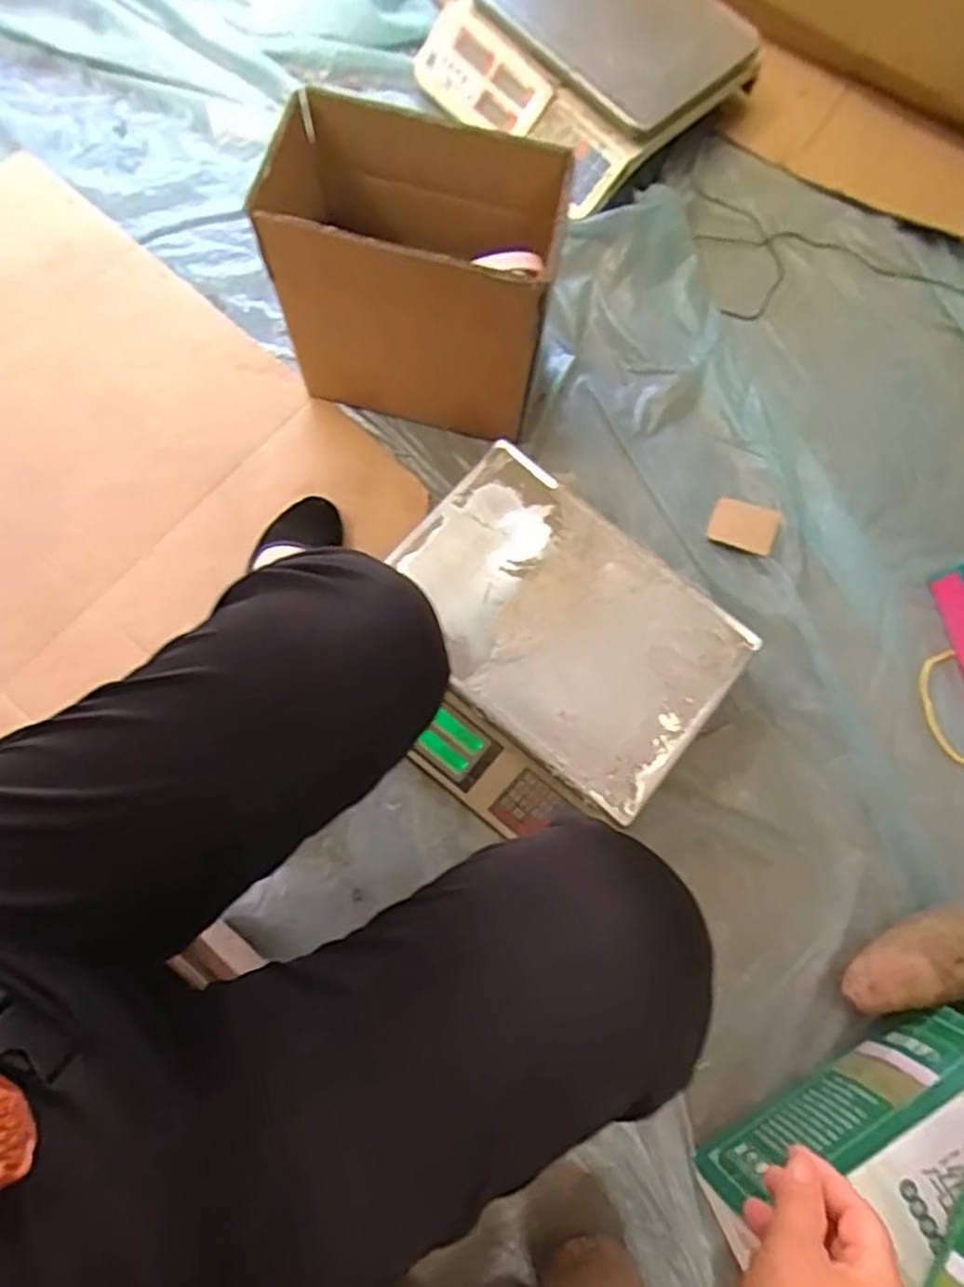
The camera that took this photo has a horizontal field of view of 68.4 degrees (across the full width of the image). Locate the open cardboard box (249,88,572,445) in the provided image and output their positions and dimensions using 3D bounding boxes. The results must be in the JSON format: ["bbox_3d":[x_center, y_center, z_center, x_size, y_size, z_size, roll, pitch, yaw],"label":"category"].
[{"bbox_3d":[-0.063,-0.368,0.726,0.249,0.258,0.168,14,75,2],"label":"open cardboard box"}]

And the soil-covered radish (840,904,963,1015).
[{"bbox_3d":[0.425,0.303,0.682,0.164,0.064,0.076,-19,77,-8],"label":"soil-covered radish"}]

